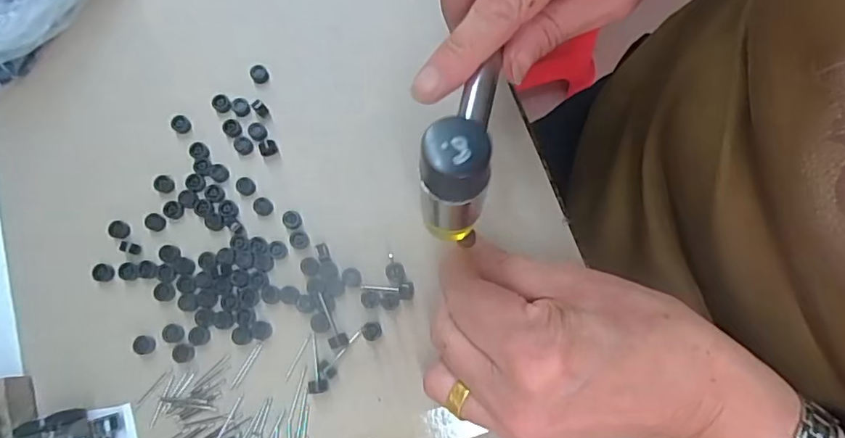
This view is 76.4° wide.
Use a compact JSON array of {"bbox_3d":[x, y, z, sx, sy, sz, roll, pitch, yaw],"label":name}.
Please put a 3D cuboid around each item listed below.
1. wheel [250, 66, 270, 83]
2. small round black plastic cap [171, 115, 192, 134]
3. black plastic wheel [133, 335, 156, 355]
[{"bbox_3d":[-0.089,-0.079,0.293,0.009,0.004,0.011,-28,77,-5],"label":"wheel"},{"bbox_3d":[-0.129,-0.051,0.285,0.010,0.004,0.010,0,76,2],"label":"small round black plastic cap"},{"bbox_3d":[-0.135,0.061,0.260,0.009,0.004,0.009,0,76,2],"label":"black plastic wheel"}]

